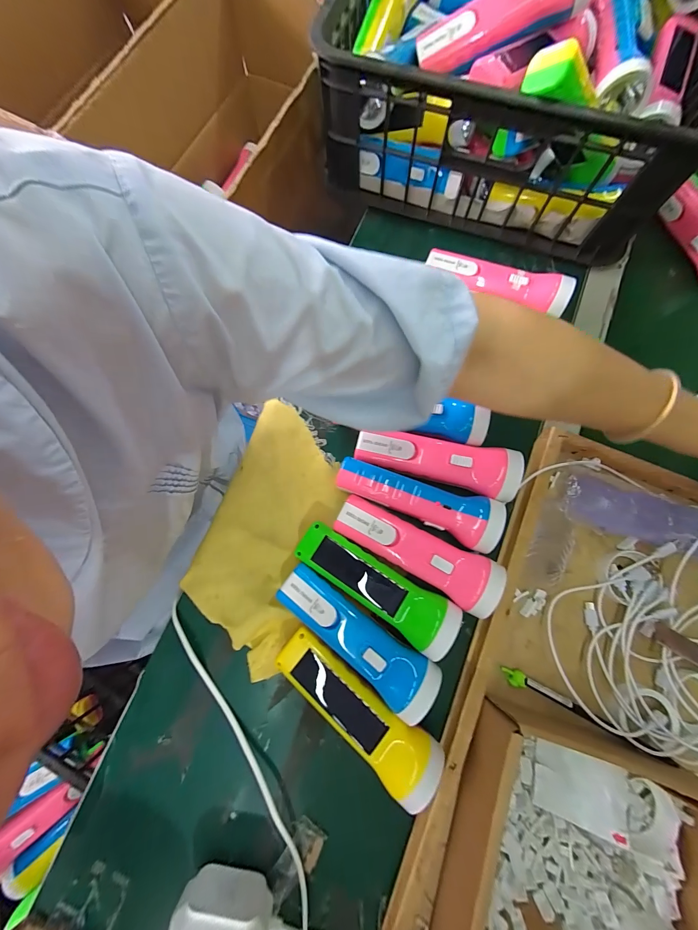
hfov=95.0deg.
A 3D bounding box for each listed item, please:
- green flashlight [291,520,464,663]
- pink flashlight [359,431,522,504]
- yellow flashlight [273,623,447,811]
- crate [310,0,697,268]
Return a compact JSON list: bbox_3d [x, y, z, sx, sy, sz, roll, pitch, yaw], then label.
[{"bbox_3d":[0.025,0.113,0.308,0.163,0.043,0.050,34,81,6],"label":"green flashlight"},{"bbox_3d":[0.087,-0.002,0.333,0.167,0.039,0.051,11,79,2],"label":"pink flashlight"},{"bbox_3d":[0.005,0.215,0.286,0.163,0.049,0.050,41,82,7],"label":"yellow flashlight"},{"bbox_3d":[0.232,-0.573,0.396,0.389,0.146,0.560,19,80,2],"label":"crate"}]

